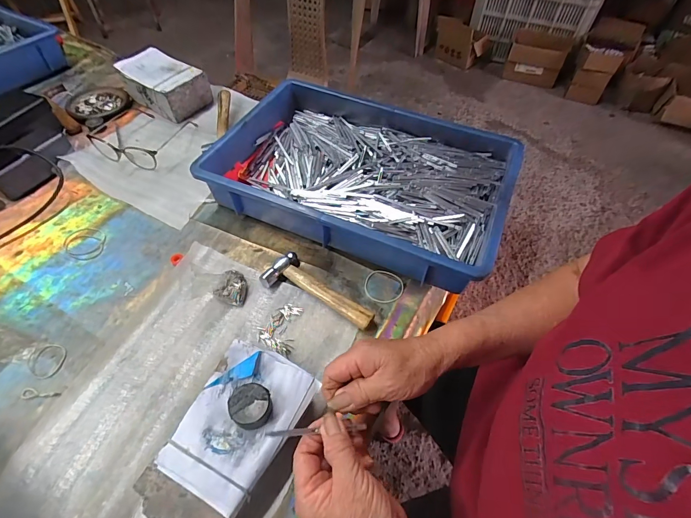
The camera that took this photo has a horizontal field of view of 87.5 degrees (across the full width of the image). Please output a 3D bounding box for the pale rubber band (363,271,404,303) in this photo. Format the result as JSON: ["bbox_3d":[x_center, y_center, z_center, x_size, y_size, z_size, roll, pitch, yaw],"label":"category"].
[{"bbox_3d":[0.053,0.038,0.499,0.053,0.004,0.049,1,53,-1],"label":"pale rubber band"}]

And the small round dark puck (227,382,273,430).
[{"bbox_3d":[-0.091,0.142,0.348,0.039,0.021,0.038,1,53,-1],"label":"small round dark puck"}]

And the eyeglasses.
[{"bbox_3d":[-0.381,-0.236,0.663,0.178,0.040,0.141,15,55,10],"label":"eyeglasses"}]

